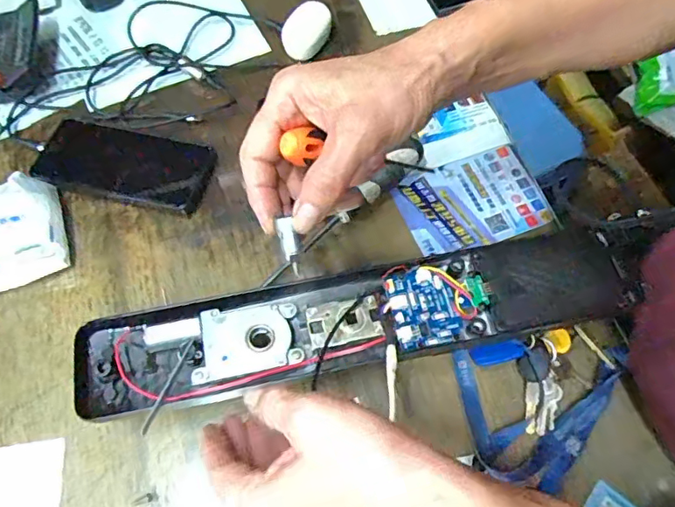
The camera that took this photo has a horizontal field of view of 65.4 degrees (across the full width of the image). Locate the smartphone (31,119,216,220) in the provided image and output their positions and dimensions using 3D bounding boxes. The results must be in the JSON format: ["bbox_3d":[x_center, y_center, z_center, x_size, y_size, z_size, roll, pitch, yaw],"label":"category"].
[{"bbox_3d":[-0.203,-0.087,0.513,0.162,0.020,0.077,11,64,5],"label":"smartphone"}]

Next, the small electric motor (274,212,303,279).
[{"bbox_3d":[-0.026,-0.004,0.298,0.012,0.011,0.034,-16,105,-8],"label":"small electric motor"}]

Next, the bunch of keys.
[{"bbox_3d":[0.154,0.100,0.409,0.081,0.016,0.071,-11,64,-5],"label":"bunch of keys"}]

